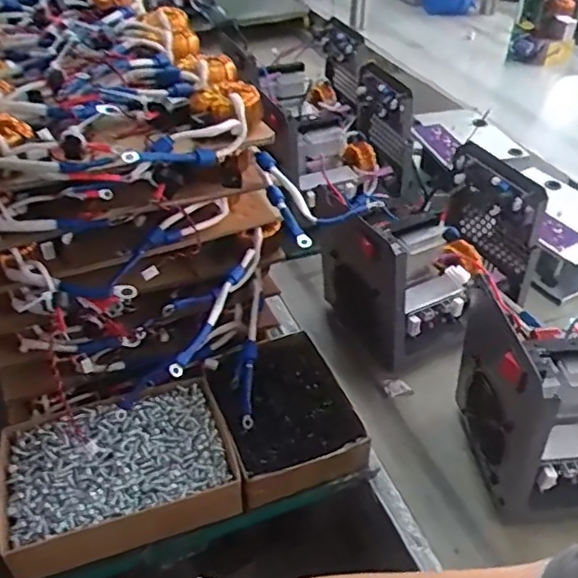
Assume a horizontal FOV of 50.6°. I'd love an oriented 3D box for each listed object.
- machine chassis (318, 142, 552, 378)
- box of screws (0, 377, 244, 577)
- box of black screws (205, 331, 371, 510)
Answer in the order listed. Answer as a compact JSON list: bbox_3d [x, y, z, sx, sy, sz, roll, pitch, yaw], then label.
[{"bbox_3d":[0.169,-0.034,0.747,0.242,0.183,0.150,-20,43,-23],"label":"machine chassis"},{"bbox_3d":[-0.164,0.177,0.591,0.209,0.046,0.140,-13,41,-15],"label":"box of screws"},{"bbox_3d":[-0.007,0.129,0.649,0.130,0.053,0.175,-13,41,-15],"label":"box of black screws"}]

